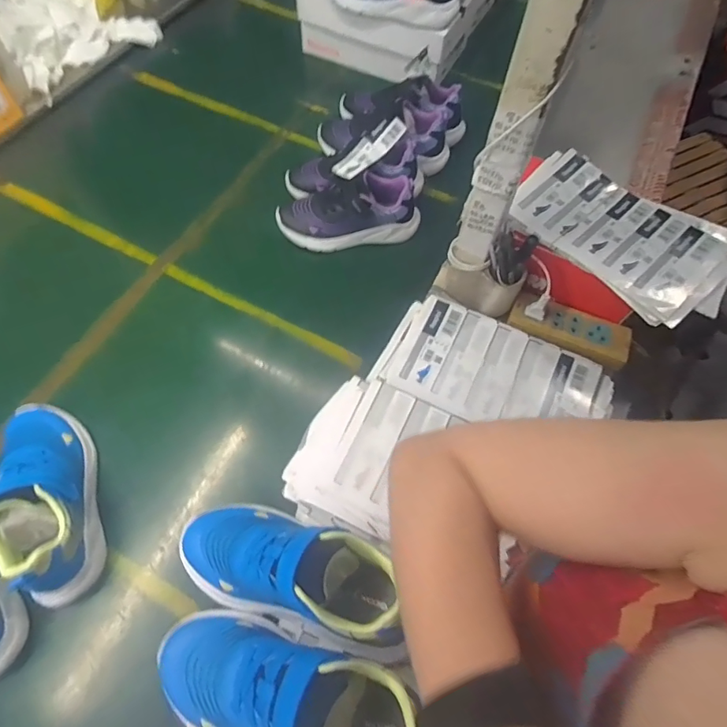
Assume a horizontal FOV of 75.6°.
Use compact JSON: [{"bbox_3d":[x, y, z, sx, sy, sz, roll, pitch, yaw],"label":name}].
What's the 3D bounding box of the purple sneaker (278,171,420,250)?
[{"bbox_3d":[-0.020,-0.230,0.705,0.214,0.082,0.078,-5,63,-6],"label":"purple sneaker"}]

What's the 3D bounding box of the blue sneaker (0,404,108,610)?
[{"bbox_3d":[-0.343,0.137,0.499,0.083,0.083,0.223,-19,65,-12],"label":"blue sneaker"}]

